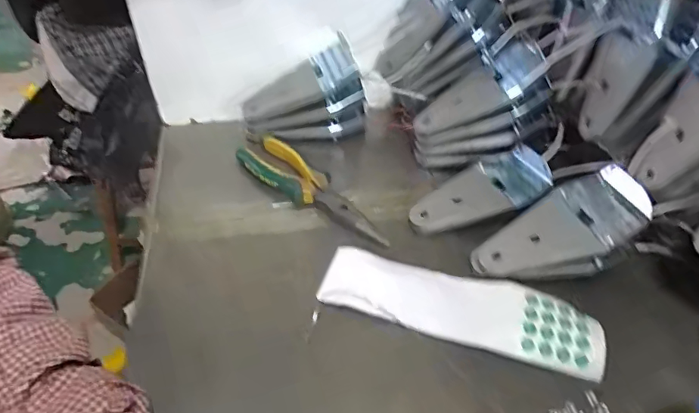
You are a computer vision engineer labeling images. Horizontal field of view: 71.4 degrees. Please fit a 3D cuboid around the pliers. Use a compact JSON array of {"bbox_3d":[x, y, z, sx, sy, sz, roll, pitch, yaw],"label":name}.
[{"bbox_3d":[-0.036,-0.021,0.490,0.191,0.018,0.049,31,51,27],"label":"pliers"}]

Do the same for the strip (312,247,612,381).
[{"bbox_3d":[0.089,0.081,0.395,0.218,0.015,0.061,13,46,11],"label":"strip"}]

